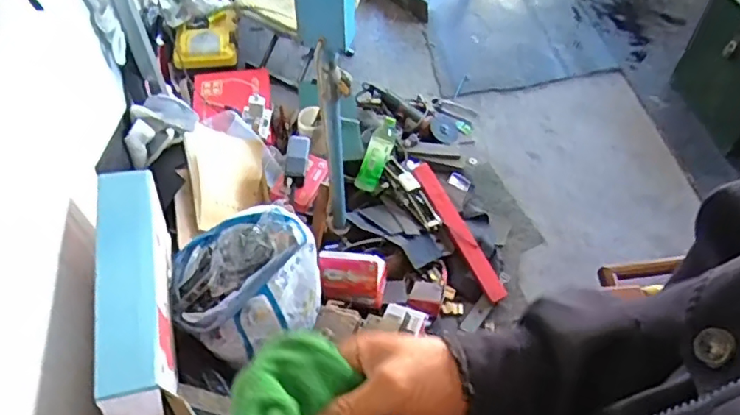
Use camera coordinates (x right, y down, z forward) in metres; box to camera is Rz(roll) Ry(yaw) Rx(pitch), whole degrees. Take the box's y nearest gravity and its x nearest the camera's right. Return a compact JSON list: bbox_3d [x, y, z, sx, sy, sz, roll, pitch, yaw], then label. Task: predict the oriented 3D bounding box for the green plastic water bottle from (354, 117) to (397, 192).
[{"bbox_3d":[0.021,-0.154,1.716,0.069,0.076,0.223,26,100,21],"label":"green plastic water bottle"}]

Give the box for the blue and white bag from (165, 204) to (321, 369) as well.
[{"bbox_3d":[-0.256,0.141,1.195,0.290,0.240,0.252,-29,57,-18],"label":"blue and white bag"}]

